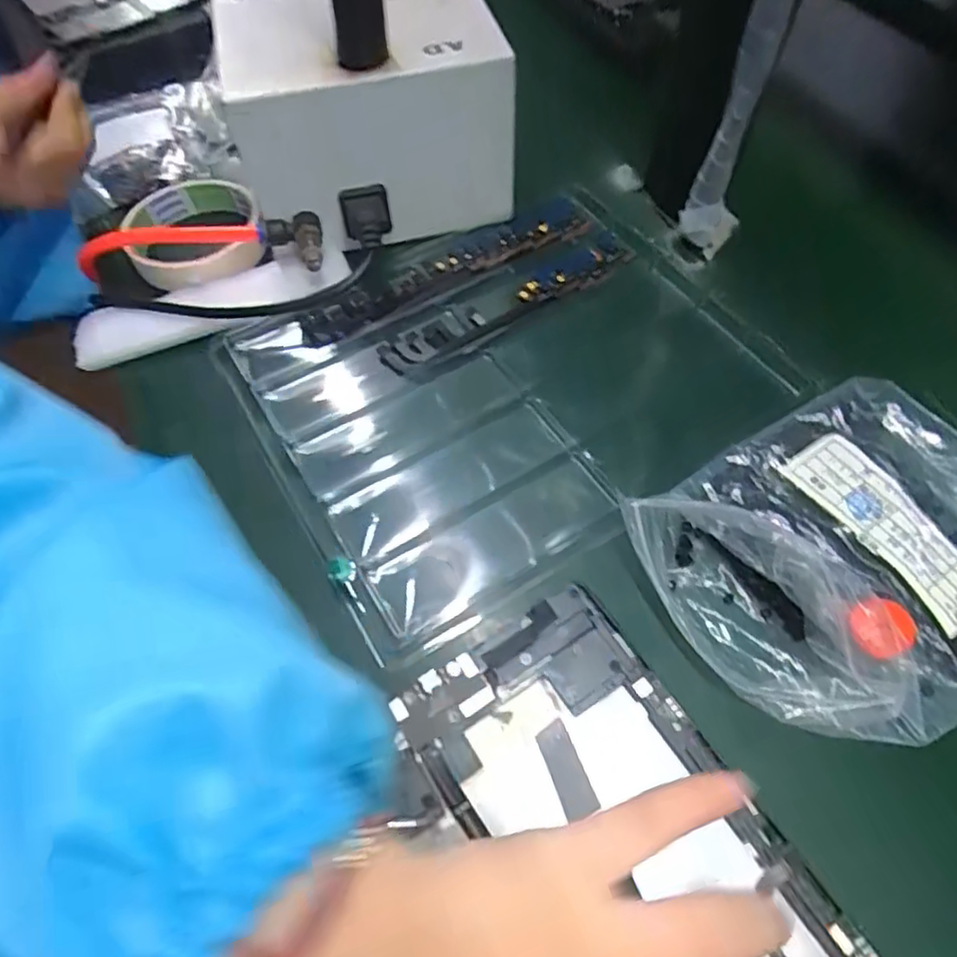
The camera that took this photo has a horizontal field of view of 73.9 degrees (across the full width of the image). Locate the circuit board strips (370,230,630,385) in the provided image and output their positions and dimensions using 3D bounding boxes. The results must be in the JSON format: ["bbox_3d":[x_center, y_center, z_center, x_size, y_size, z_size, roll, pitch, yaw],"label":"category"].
[{"bbox_3d":[0.021,-0.105,0.383,0.170,0.010,0.034,-33,64,-15],"label":"circuit board strips"}]

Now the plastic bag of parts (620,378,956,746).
[{"bbox_3d":[0.169,0.032,0.282,0.169,0.027,0.141,-30,64,-16],"label":"plastic bag of parts"}]

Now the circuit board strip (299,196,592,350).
[{"bbox_3d":[-0.017,-0.130,0.390,0.195,0.005,0.035,-29,63,-16],"label":"circuit board strip"}]

